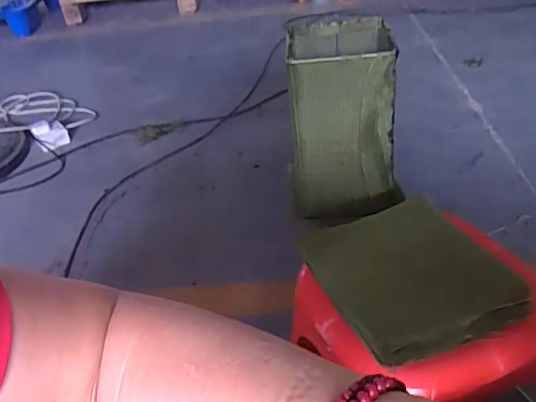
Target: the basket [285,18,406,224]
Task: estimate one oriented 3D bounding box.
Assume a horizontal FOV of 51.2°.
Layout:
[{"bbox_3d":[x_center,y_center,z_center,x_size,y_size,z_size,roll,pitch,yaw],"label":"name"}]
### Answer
[{"bbox_3d":[0.110,-0.130,0.842,0.147,0.251,0.182,-6,36,4],"label":"basket"}]

